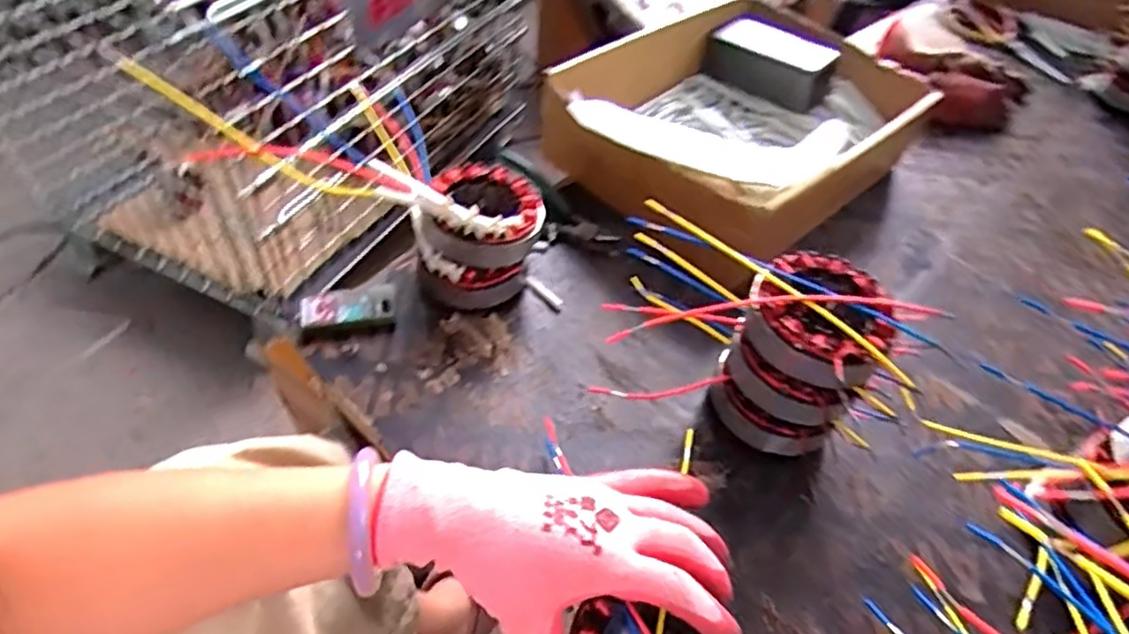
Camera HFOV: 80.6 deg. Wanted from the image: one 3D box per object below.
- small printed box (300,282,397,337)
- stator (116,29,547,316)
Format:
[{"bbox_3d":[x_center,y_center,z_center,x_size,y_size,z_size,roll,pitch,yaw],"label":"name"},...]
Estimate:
[{"bbox_3d":[-0.161,-0.005,0.499,0.066,0.019,0.036,-8,50,-13],"label":"small printed box"},{"bbox_3d":[-0.137,-0.102,0.479,0.279,0.095,0.089,28,44,-21],"label":"stator"}]

